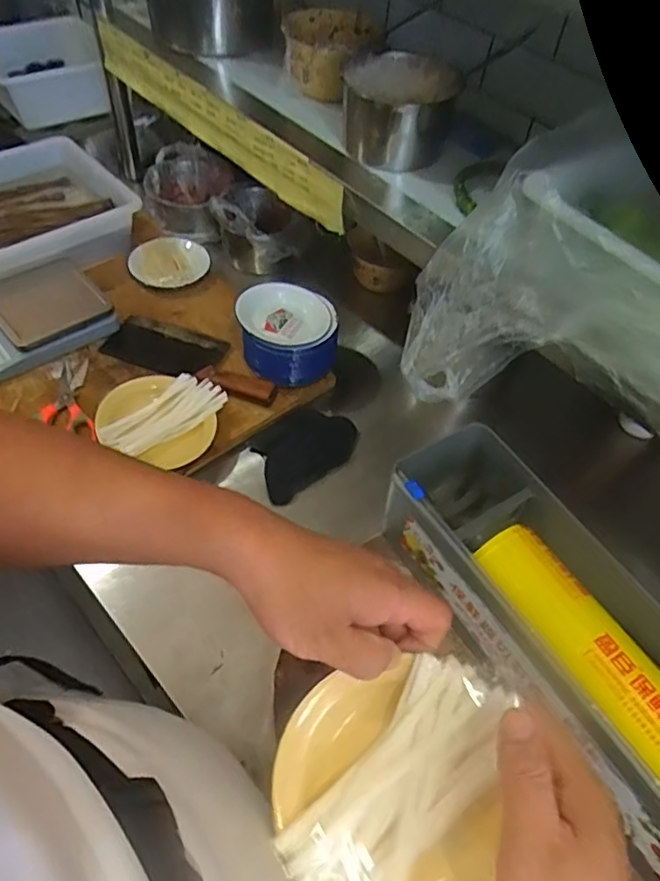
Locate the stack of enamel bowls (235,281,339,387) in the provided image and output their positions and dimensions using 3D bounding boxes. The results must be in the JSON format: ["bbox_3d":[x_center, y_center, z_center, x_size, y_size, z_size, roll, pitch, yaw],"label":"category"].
[{"bbox_3d":[-0.065,-0.158,0.894,0.140,0.089,0.133,-7,54,-11],"label":"stack of enamel bowls"}]

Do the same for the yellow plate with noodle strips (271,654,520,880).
[{"bbox_3d":[0.033,0.208,0.357,0.142,0.036,0.142,-3,75,13],"label":"yellow plate with noodle strips"}]

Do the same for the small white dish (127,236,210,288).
[{"bbox_3d":[-0.282,-0.316,1.063,0.135,0.022,0.135,3,52,-4],"label":"small white dish"}]

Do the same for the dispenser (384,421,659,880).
[{"bbox_3d":[0.240,0.197,0.558,0.146,0.110,0.474,-25,59,-23],"label":"dispenser"}]

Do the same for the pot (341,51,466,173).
[{"bbox_3d":[0.089,-0.445,0.808,0.142,0.098,0.148,5,52,-2],"label":"pot"}]

